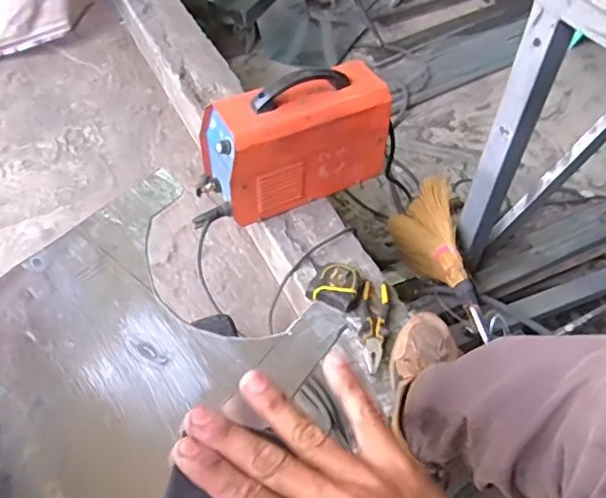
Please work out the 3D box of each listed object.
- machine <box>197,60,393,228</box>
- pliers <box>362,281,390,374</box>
[{"bbox_3d":[-0.013,-0.208,1.080,0.341,0.218,0.145,-18,54,-17],"label":"machine"},{"bbox_3d":[0.122,0.126,0.944,0.043,0.024,0.172,6,50,2],"label":"pliers"}]

